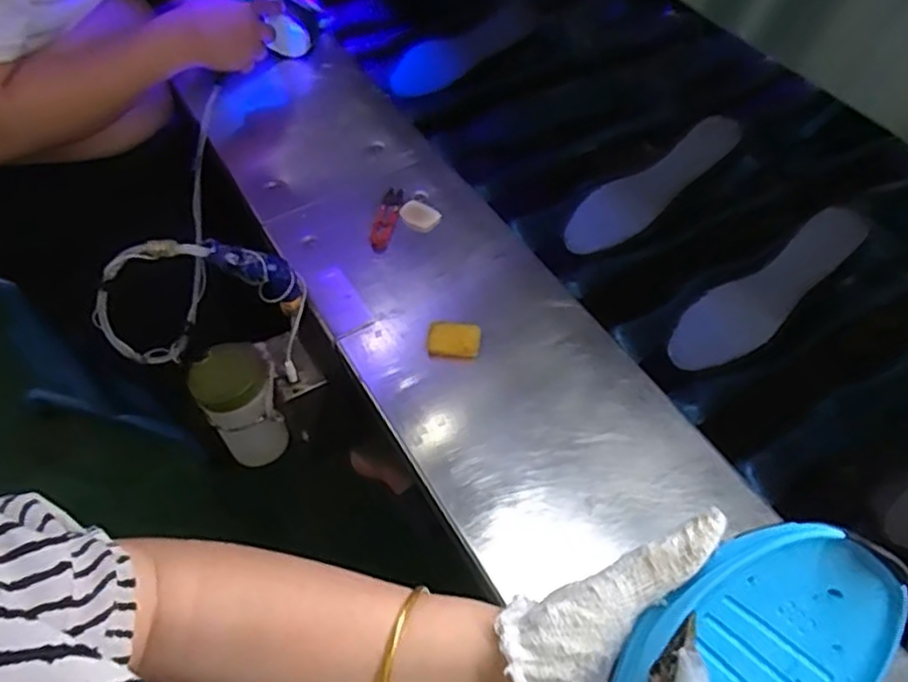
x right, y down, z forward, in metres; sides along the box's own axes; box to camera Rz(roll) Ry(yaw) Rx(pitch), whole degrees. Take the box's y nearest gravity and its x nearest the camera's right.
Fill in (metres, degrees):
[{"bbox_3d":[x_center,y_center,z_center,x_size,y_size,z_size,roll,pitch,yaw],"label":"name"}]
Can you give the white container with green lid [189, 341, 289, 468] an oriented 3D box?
[{"bbox_3d":[-0.233,0.073,0.756,0.076,0.128,0.071,-17,54,-15],"label":"white container with green lid"}]

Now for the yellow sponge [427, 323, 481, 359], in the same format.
[{"bbox_3d":[0.000,0.000,0.675,0.050,0.019,0.032,4,51,1],"label":"yellow sponge"}]

